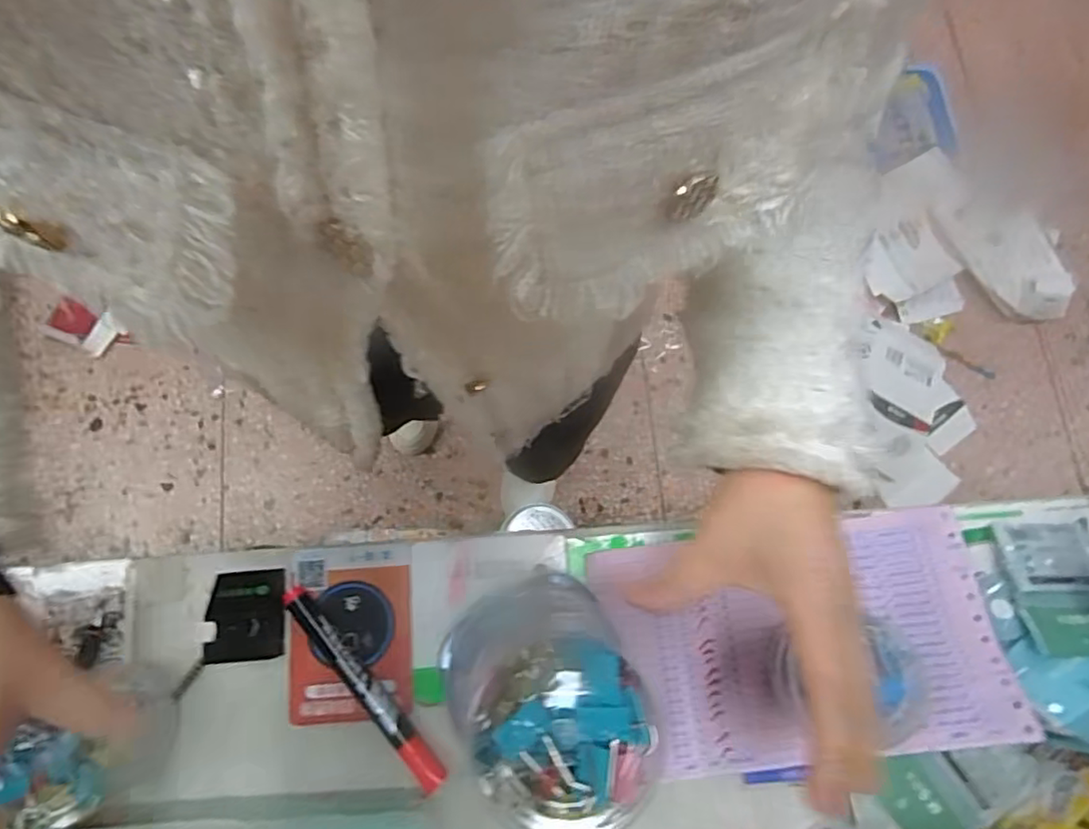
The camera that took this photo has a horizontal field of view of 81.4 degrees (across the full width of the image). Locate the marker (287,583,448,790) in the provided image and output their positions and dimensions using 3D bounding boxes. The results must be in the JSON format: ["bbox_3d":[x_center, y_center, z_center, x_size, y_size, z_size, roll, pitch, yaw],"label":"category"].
[{"bbox_3d":[-0.110,0.163,0.380,0.016,0.012,0.145,-40,81,-9],"label":"marker"}]

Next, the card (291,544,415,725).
[{"bbox_3d":[-0.121,0.136,0.395,0.074,0.006,0.102,-2,79,-5],"label":"card"}]

